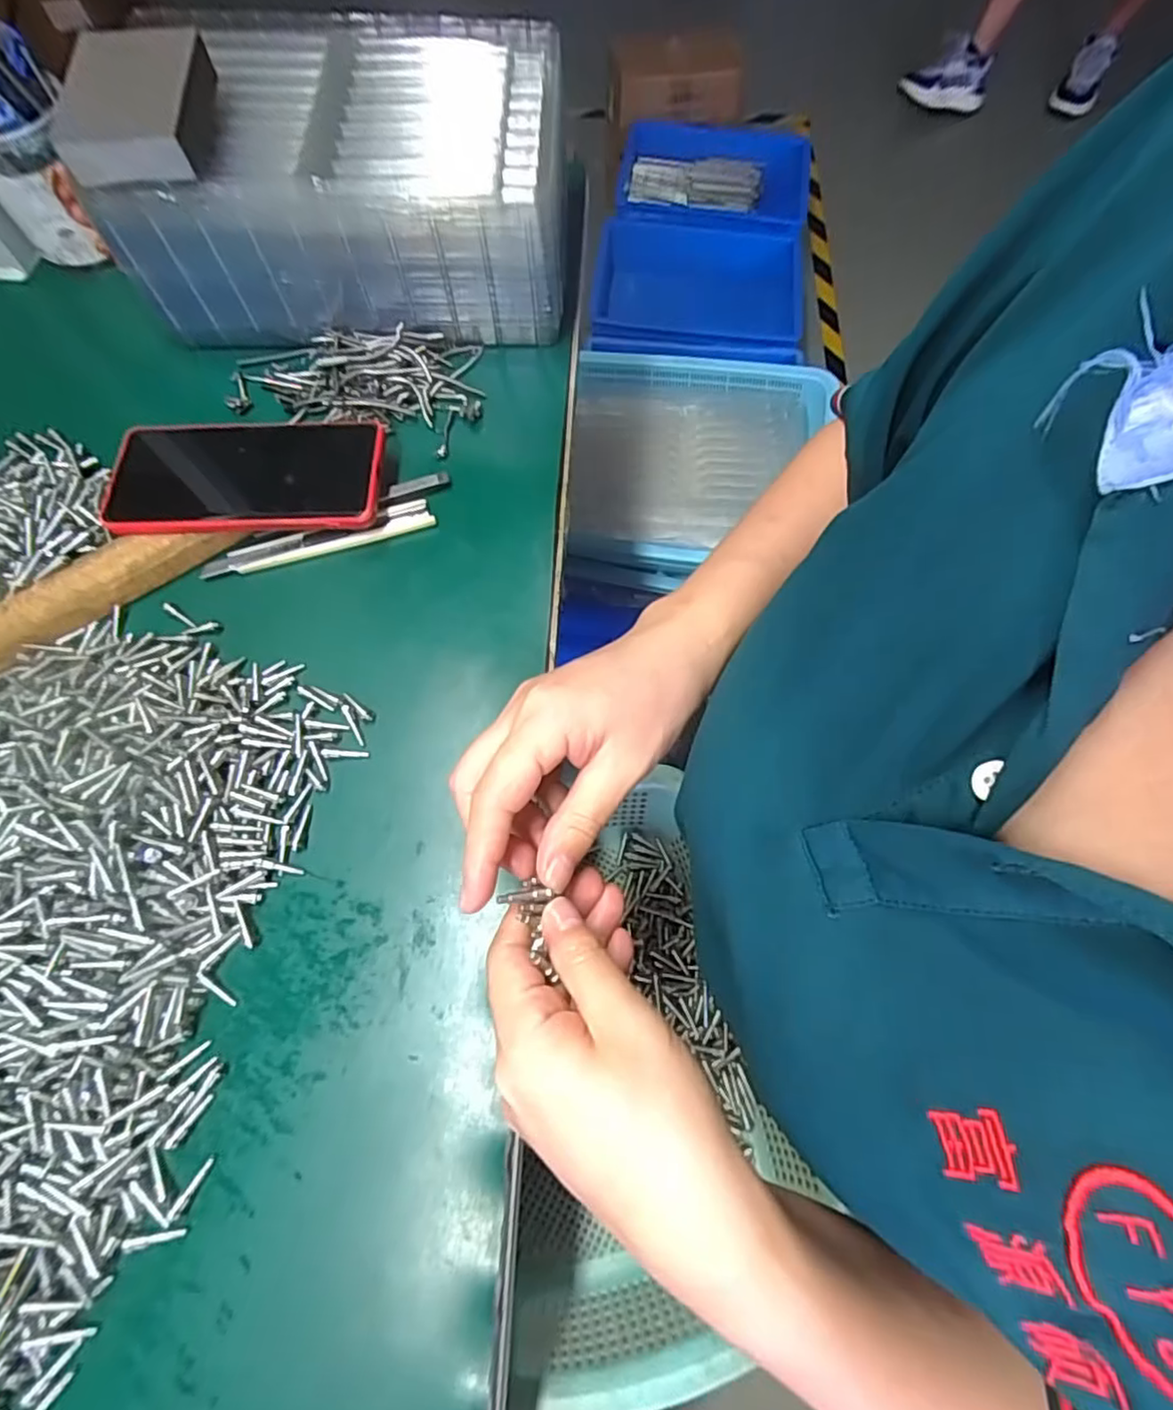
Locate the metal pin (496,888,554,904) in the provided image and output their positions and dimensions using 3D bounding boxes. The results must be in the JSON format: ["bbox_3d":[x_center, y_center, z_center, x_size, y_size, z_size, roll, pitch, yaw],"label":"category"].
[{"bbox_3d":[-0.025,0.074,0.252,0.021,0.004,0.005,1,66,-23],"label":"metal pin"}]

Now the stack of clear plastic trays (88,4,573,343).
[{"bbox_3d":[-0.152,-0.349,0.445,0.269,0.119,0.168,1,68,0],"label":"stack of clear plastic trays"}]

